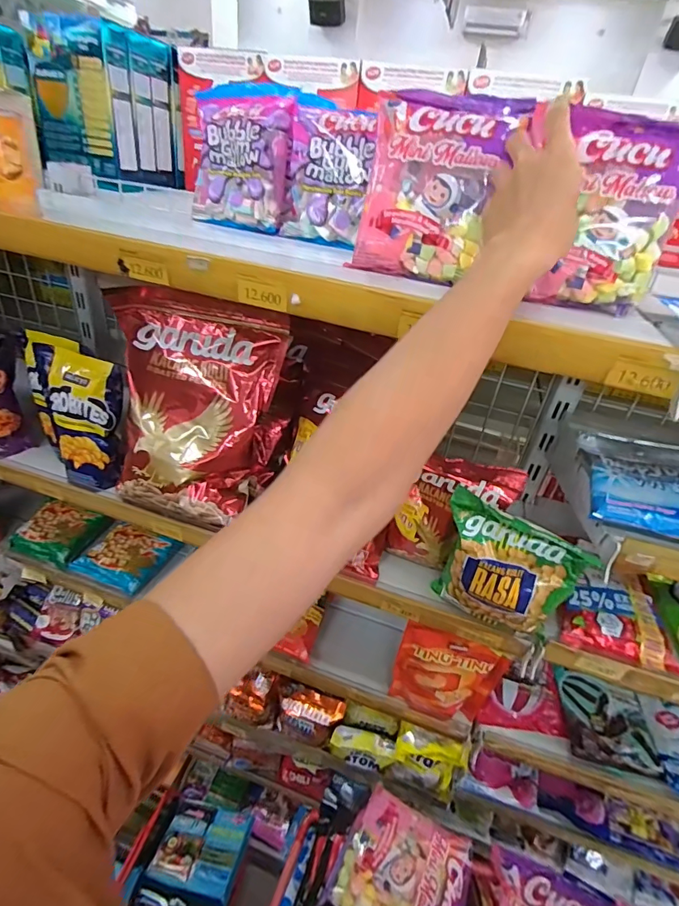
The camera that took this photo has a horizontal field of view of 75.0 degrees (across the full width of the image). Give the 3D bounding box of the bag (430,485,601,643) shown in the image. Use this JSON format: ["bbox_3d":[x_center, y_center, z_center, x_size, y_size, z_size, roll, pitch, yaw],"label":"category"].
[{"bbox_3d":[0.181,0.137,0.501,0.141,0.160,0.055,27,39,27],"label":"bag"}]

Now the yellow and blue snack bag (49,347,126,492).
[{"bbox_3d":[-0.360,-0.042,0.642,0.106,0.195,0.044,14,22,0],"label":"yellow and blue snack bag"}]

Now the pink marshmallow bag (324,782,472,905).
[{"bbox_3d":[0.080,0.527,0.556,0.152,0.039,0.137,20,37,20],"label":"pink marshmallow bag"}]

